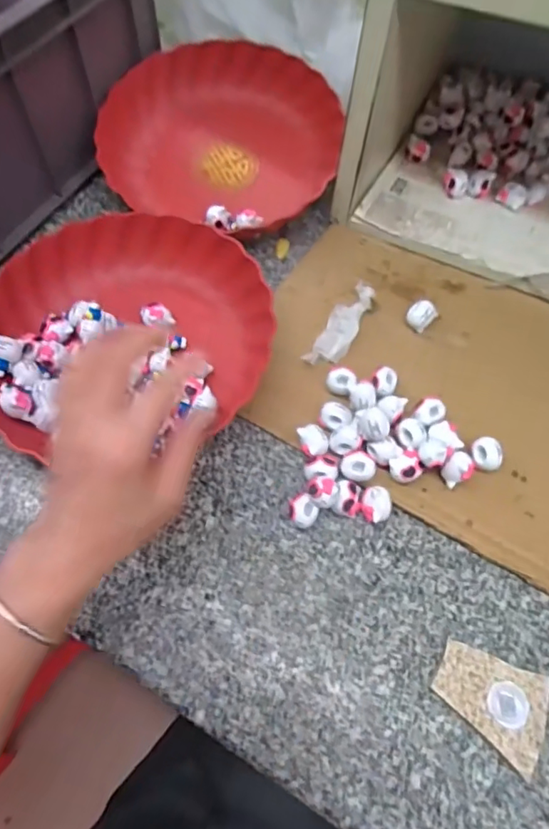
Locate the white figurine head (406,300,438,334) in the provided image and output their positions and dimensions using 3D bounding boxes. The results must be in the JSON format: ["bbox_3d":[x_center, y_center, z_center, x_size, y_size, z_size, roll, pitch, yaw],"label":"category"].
[{"bbox_3d":[0.132,-0.089,0.486,0.023,0.019,0.023,0,64,0],"label":"white figurine head"}]

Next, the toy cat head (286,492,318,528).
[{"bbox_3d":[0.020,0.073,0.404,0.021,0.021,0.022,-37,70,-16],"label":"toy cat head"}]

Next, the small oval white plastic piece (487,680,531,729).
[{"bbox_3d":[0.151,0.187,0.349,0.026,0.006,0.026,15,65,7],"label":"small oval white plastic piece"}]

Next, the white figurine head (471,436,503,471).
[{"bbox_3d":[0.164,0.032,0.420,0.021,0.020,0.024,-37,70,-16],"label":"white figurine head"}]

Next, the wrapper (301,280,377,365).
[{"bbox_3d":[0.060,-0.079,0.477,0.029,0.018,0.093,28,67,13],"label":"wrapper"}]

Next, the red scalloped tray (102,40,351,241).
[{"bbox_3d":[-0.050,-0.287,0.557,0.234,0.054,0.210,14,65,6],"label":"red scalloped tray"}]

